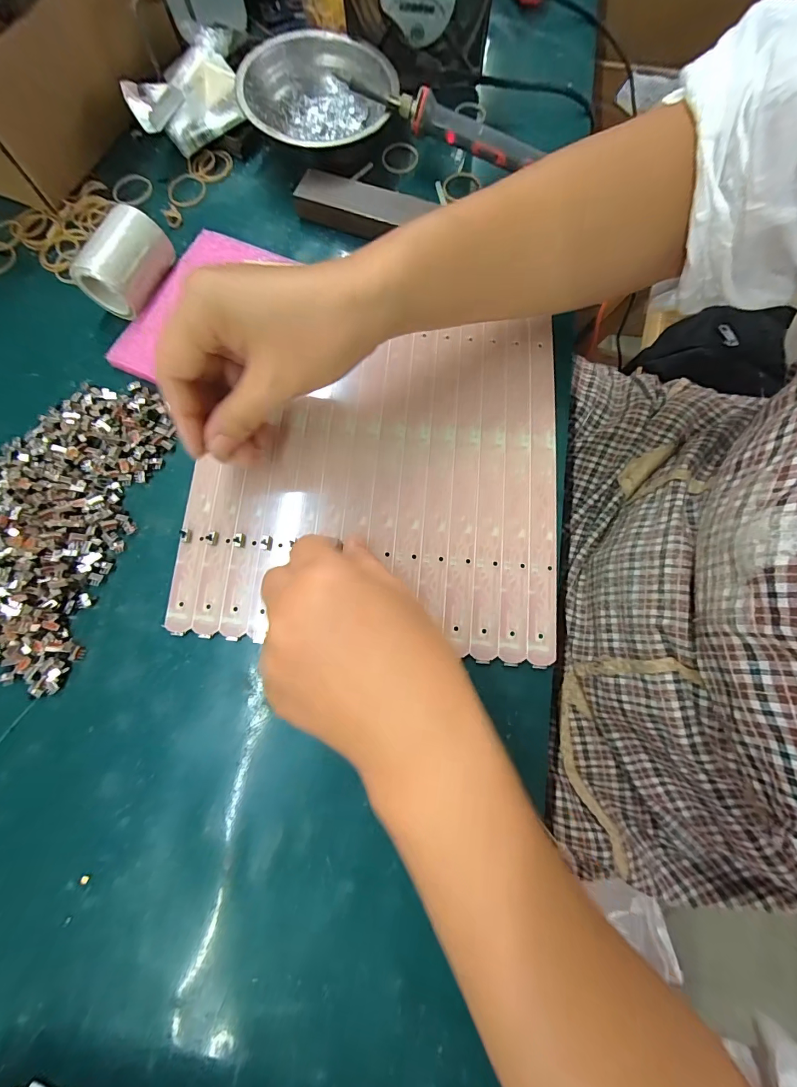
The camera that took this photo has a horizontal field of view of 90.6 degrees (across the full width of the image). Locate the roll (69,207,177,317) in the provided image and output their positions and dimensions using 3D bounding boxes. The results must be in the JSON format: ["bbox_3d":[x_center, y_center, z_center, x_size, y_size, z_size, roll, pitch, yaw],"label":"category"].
[{"bbox_3d":[-0.204,-0.211,0.297,0.036,0.041,0.065,21,77,5],"label":"roll"}]

